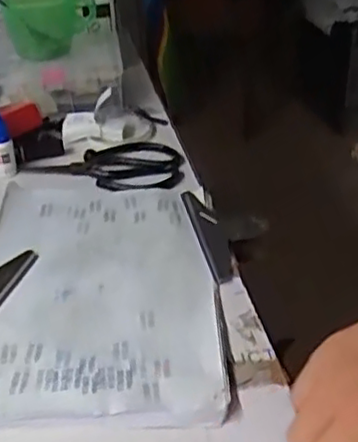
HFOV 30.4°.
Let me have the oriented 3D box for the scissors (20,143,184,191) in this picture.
[{"bbox_3d":[-0.086,-0.062,0.747,0.178,0.007,0.100,-1,35,-1],"label":"scissors"}]

